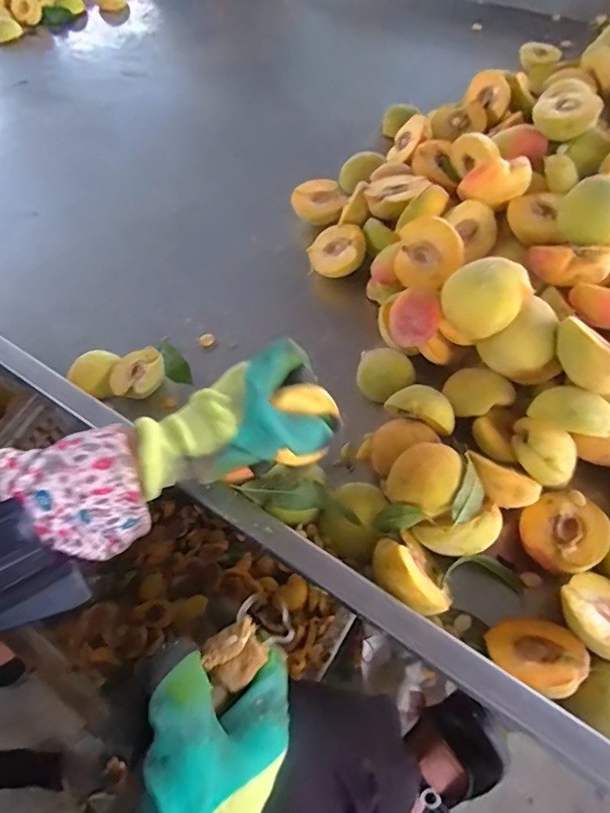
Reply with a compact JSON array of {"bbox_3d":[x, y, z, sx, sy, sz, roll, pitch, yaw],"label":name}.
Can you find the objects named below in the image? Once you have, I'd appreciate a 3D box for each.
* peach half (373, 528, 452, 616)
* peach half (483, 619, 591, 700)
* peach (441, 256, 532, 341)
[{"bbox_3d":[0.078,0.122,0.359,0.061,0.044,0.046,35,66,21],"label":"peach half"},{"bbox_3d":[0.158,0.174,0.338,0.055,0.030,0.059,-11,18,-4],"label":"peach half"},{"bbox_3d":[0.150,-0.086,0.424,0.065,0.066,0.049,20,61,14],"label":"peach"}]

